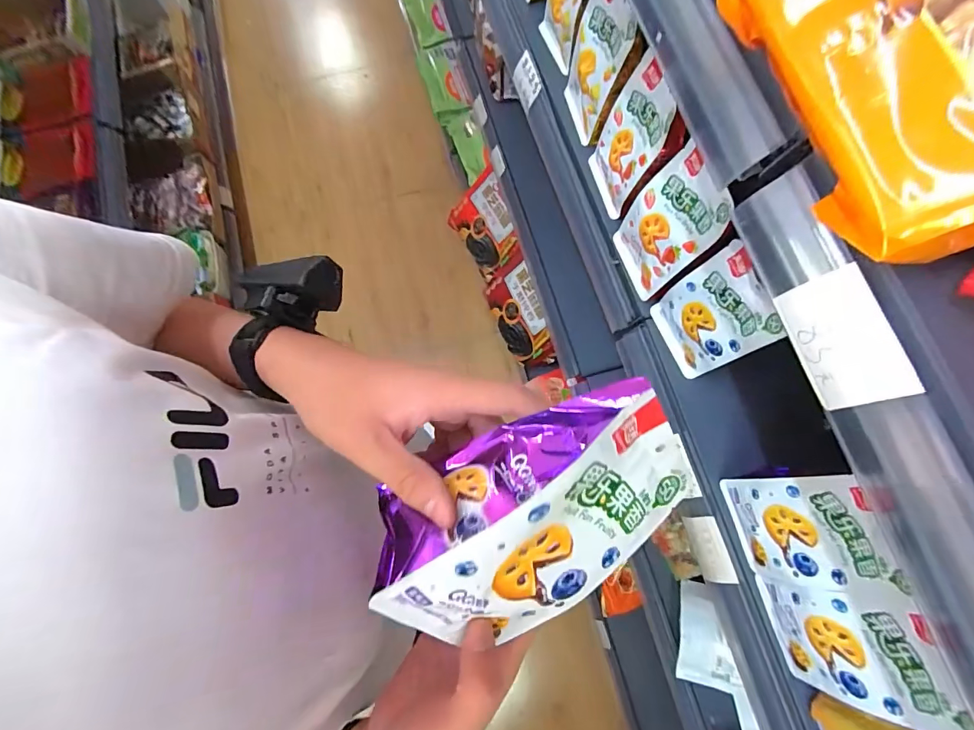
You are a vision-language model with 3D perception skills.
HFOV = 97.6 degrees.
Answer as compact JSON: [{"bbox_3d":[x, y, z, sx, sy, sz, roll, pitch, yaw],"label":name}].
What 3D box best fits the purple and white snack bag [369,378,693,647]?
[{"bbox_3d":[0.024,0.077,0.227,0.158,0.102,0.063,-39,36,-5],"label":"purple and white snack bag"}]

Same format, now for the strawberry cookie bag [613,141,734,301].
[{"bbox_3d":[0.196,-0.145,0.465,0.035,0.155,0.095,-14,76,-25],"label":"strawberry cookie bag"}]

